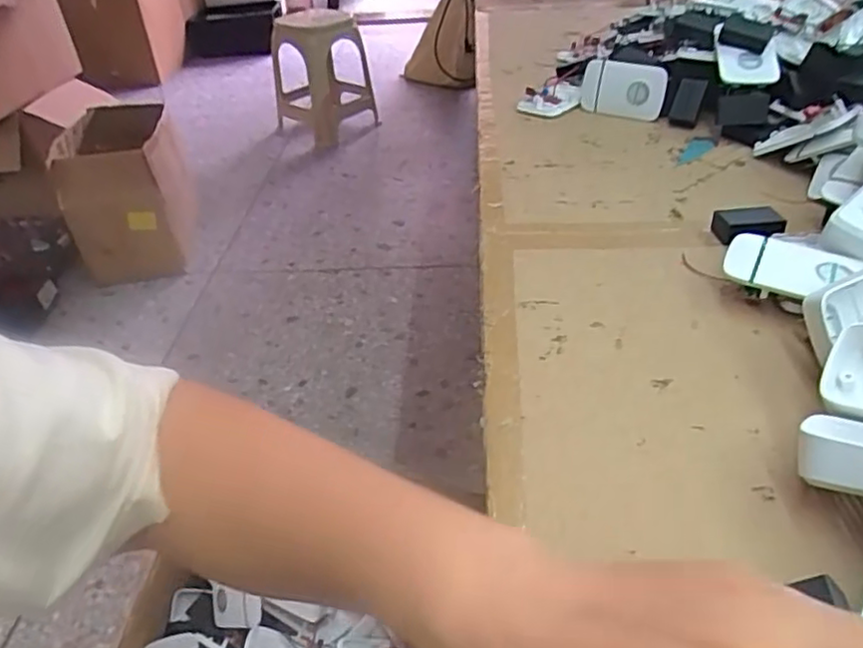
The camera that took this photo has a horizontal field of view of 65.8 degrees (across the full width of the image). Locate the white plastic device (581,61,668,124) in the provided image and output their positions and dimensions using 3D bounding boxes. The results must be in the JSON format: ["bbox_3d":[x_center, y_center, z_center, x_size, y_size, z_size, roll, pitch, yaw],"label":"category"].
[{"bbox_3d":[0.210,-0.258,0.740,0.098,0.054,0.030,22,44,28],"label":"white plastic device"}]

